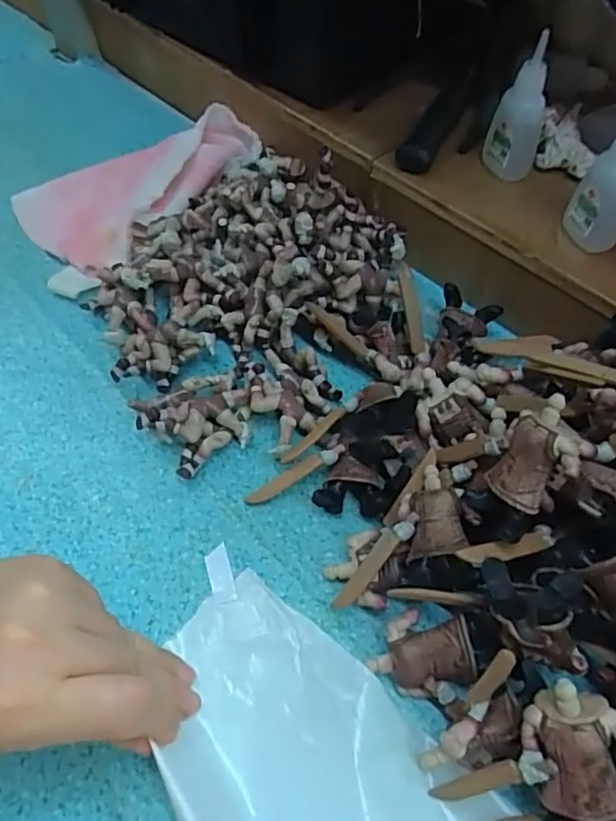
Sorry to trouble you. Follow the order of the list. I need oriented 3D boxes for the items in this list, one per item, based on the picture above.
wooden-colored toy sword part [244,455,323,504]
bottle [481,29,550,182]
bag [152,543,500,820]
[{"bbox_3d":[-0.012,0.038,0.328,0.045,0.008,0.008,-32,61,-1],"label":"wooden-colored toy sword part"},{"bbox_3d":[0.127,-0.178,0.363,0.028,0.069,0.023,-8,58,-4],"label":"bottle"},{"bbox_3d":[0.006,0.153,0.243,0.195,0.027,0.094,37,60,22],"label":"bag"}]

